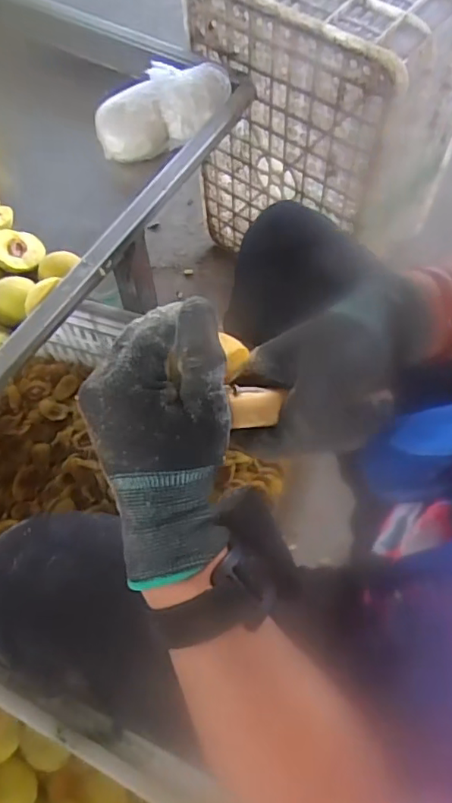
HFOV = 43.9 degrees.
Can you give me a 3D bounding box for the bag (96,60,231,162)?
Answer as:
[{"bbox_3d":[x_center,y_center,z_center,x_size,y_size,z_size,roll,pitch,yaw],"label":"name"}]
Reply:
[{"bbox_3d":[-0.082,-0.375,0.736,0.176,0.093,0.061,-10,64,-5],"label":"bag"}]

